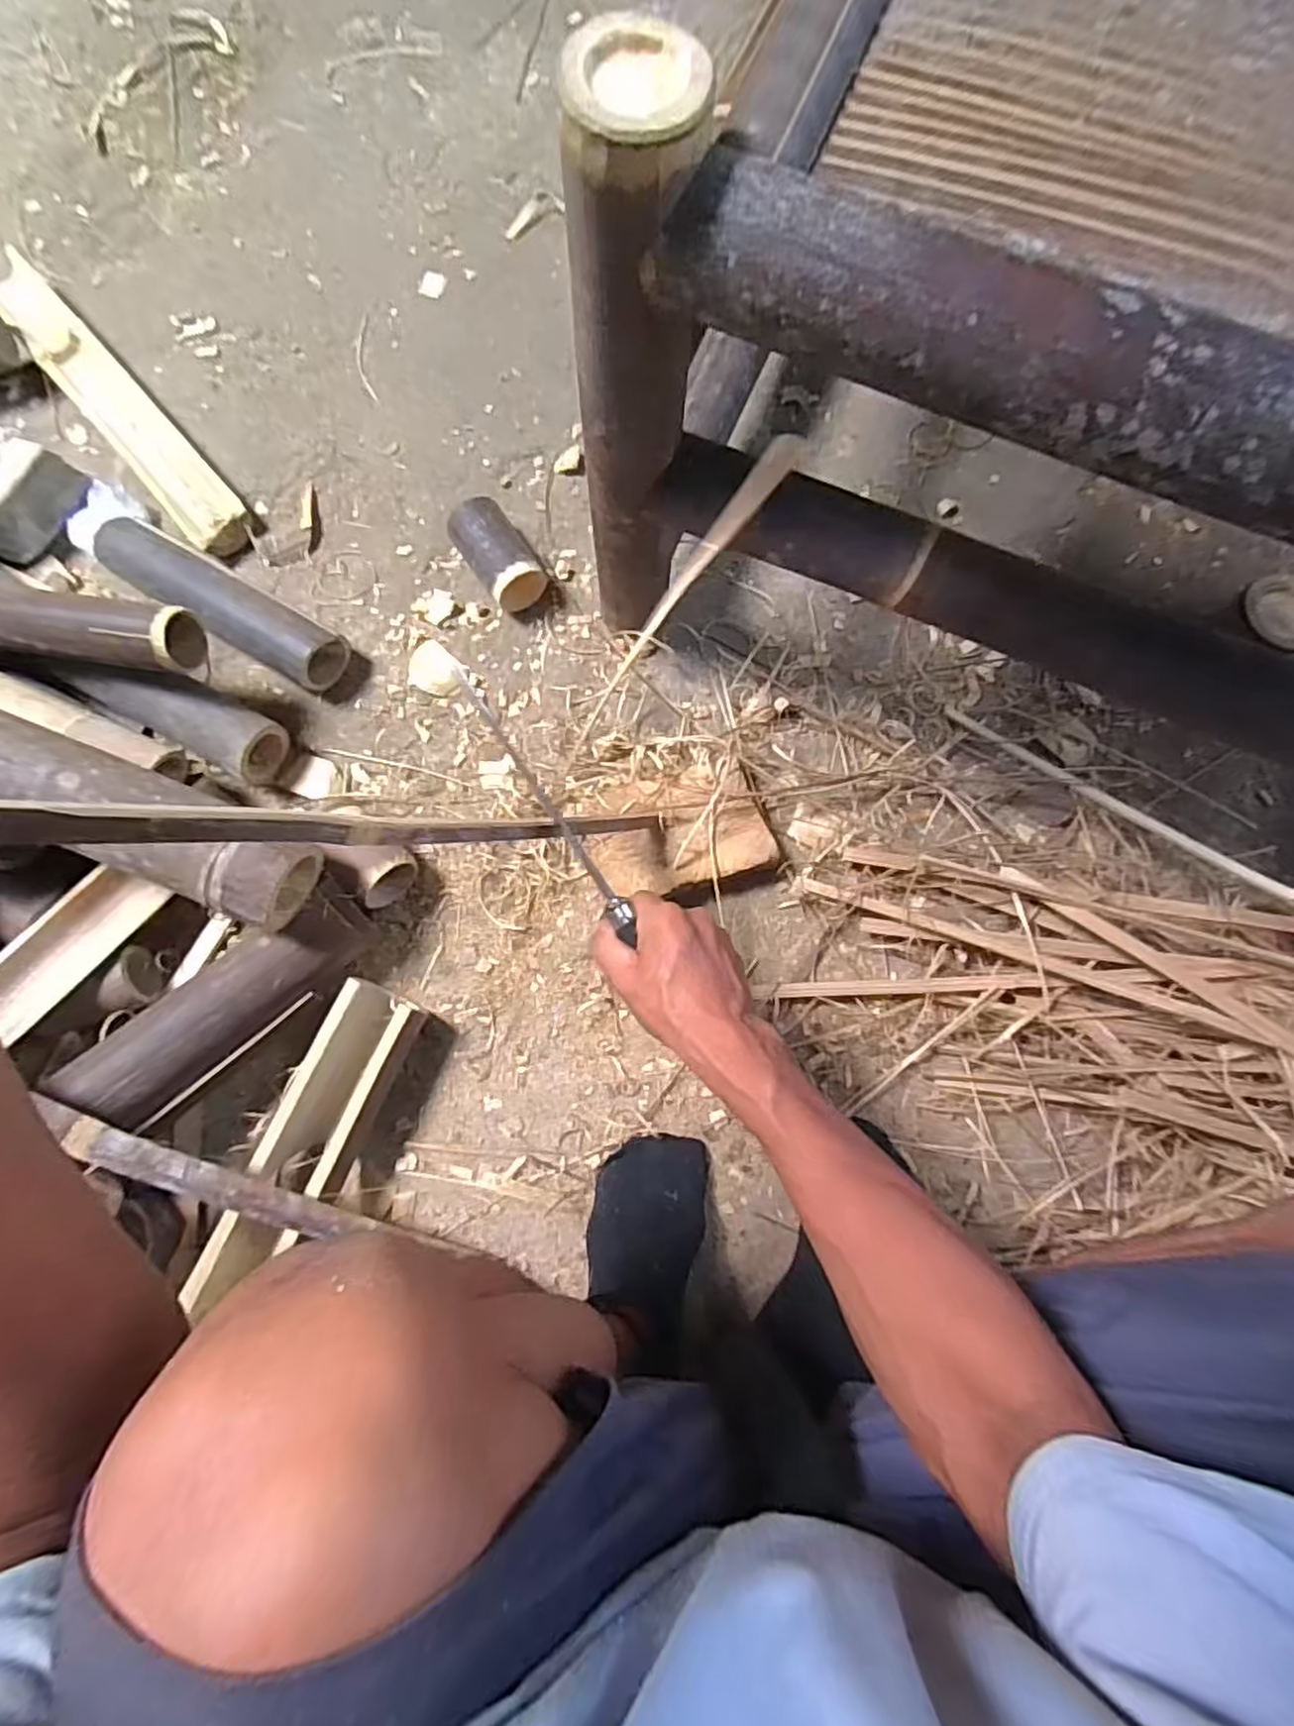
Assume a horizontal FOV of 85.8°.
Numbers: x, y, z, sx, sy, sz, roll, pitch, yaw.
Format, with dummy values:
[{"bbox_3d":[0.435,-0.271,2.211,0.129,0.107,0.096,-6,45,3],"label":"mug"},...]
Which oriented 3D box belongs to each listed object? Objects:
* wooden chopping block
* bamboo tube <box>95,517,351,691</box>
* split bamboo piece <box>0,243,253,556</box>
[{"bbox_3d":[0.033,-0.026,0.673,0.172,0.038,0.126,-10,80,0],"label":"wooden chopping block"},{"bbox_3d":[-0.443,-0.270,0.725,0.287,0.058,0.067,31,82,5],"label":"bamboo tube"},{"bbox_3d":[-0.584,-0.504,0.772,0.066,0.032,0.446,-41,81,-6],"label":"split bamboo piece"}]

